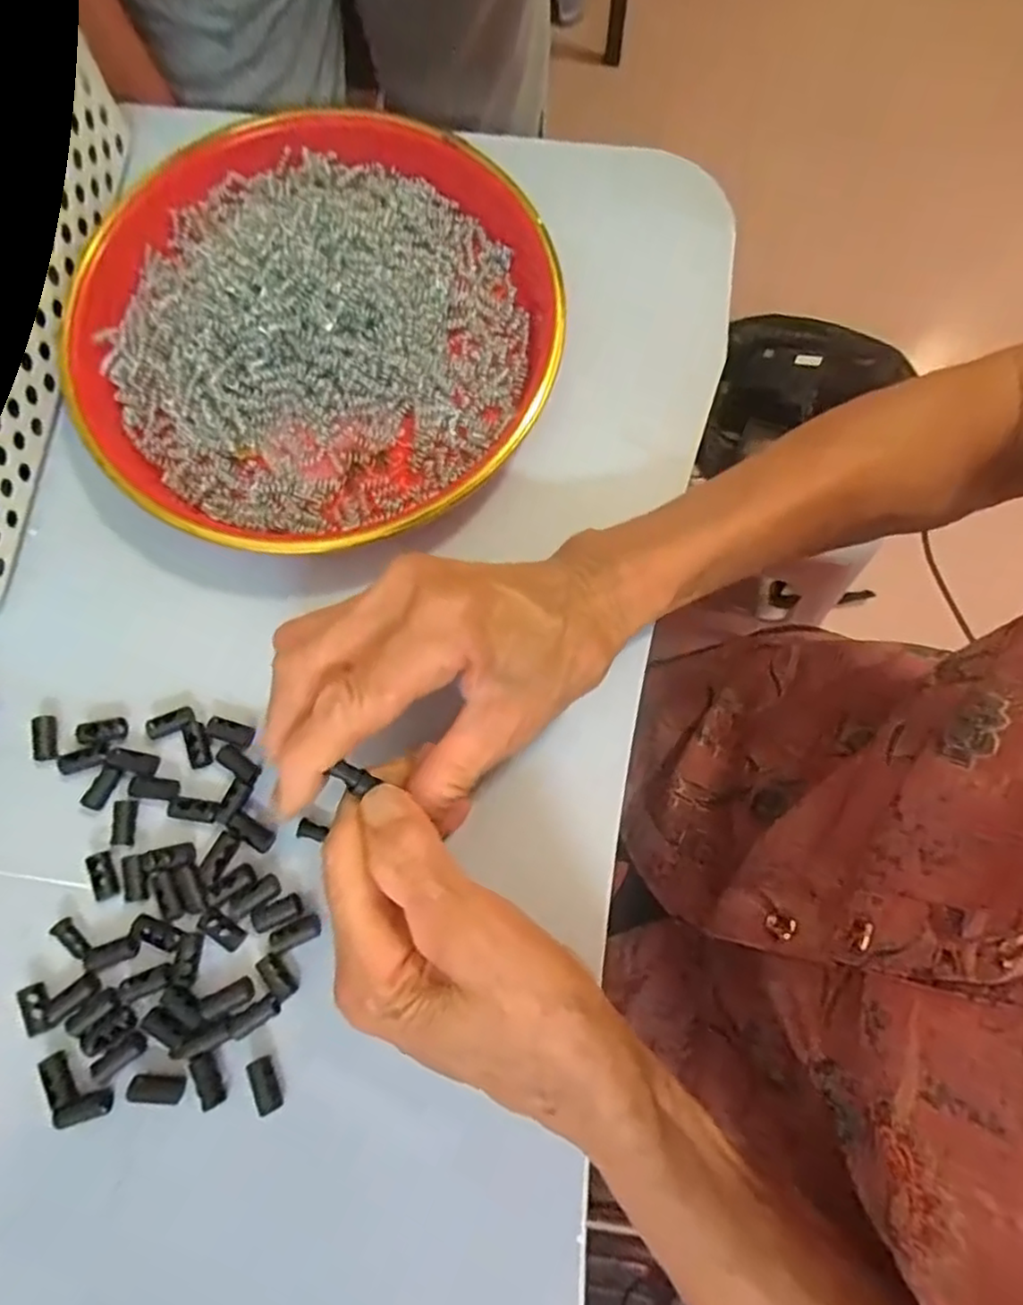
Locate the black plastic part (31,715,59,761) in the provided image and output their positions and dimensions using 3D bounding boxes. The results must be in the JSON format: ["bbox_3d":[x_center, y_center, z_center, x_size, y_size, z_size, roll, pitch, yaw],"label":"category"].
[{"bbox_3d":[-0.196,0.035,0.282,0.008,0.006,0.019,-10,76,-2],"label":"black plastic part"}]

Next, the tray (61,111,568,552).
[{"bbox_3d":[-0.095,-0.153,0.309,0.215,0.038,0.214,33,79,9],"label":"tray"}]

